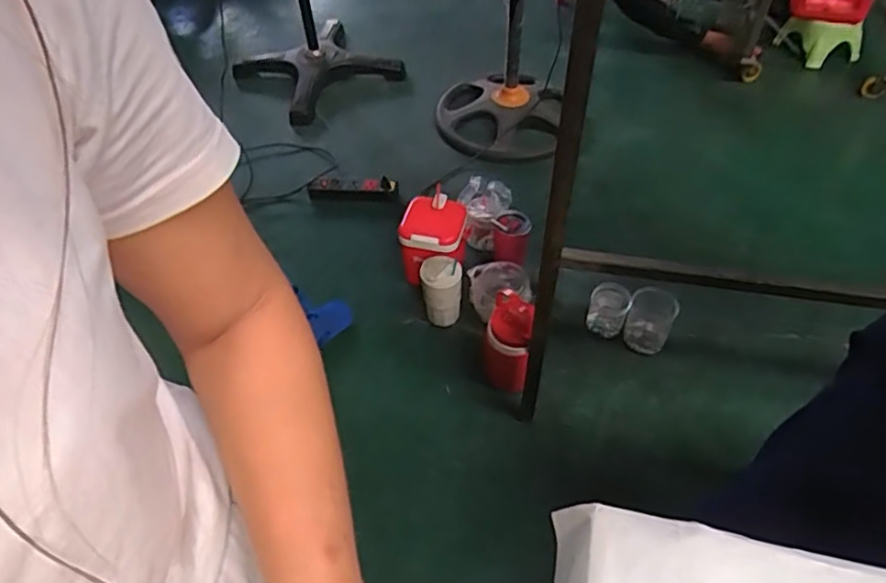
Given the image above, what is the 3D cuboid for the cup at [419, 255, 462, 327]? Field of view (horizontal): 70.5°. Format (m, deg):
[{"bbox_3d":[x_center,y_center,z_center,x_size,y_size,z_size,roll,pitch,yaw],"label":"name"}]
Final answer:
[{"bbox_3d":[-0.002,0.009,1.522,0.093,0.182,0.100,-1,49,1],"label":"cup"}]

